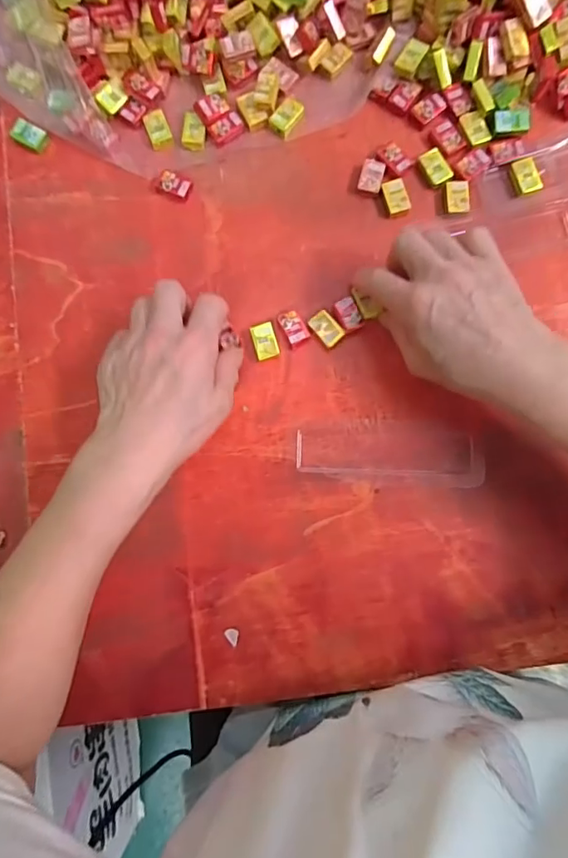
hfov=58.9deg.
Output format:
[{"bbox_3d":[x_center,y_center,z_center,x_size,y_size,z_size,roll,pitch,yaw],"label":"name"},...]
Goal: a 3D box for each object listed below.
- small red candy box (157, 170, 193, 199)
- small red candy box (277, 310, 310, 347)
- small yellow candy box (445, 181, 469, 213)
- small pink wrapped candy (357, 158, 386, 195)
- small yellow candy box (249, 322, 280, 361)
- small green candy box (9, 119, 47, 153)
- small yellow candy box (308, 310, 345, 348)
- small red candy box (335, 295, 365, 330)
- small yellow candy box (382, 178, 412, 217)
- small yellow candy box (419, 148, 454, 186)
[{"bbox_3d":[-0.085,-0.188,0.389,0.026,0.008,0.016,24,85,4],"label":"small red candy box"},{"bbox_3d":[0.007,-0.076,0.373,0.016,0.005,0.027,-26,84,-2],"label":"small red candy box"},{"bbox_3d":[0.131,-0.176,0.380,0.017,0.004,0.024,-3,84,1],"label":"small yellow candy box"},{"bbox_3d":[0.067,-0.193,0.385,0.017,0.005,0.025,18,84,3],"label":"small pink wrapped candy"},{"bbox_3d":[-0.014,-0.065,0.372,0.017,0.005,0.027,-15,84,0],"label":"small yellow candy box"},{"bbox_3d":[-0.200,-0.230,0.396,0.026,0.007,0.018,28,85,4],"label":"small green candy box"},{"bbox_3d":[0.031,-0.074,0.372,0.017,0.005,0.025,-41,85,-3],"label":"small yellow candy box"},{"bbox_3d":[0.048,-0.086,0.372,0.015,0.004,0.026,-26,84,-2],"label":"small red candy box"},{"bbox_3d":[0.085,-0.177,0.383,0.018,0.004,0.027,-16,84,-1],"label":"small yellow candy box"},{"bbox_3d":[0.116,-0.200,0.383,0.019,0.004,0.027,-26,84,-2],"label":"small yellow candy box"}]

